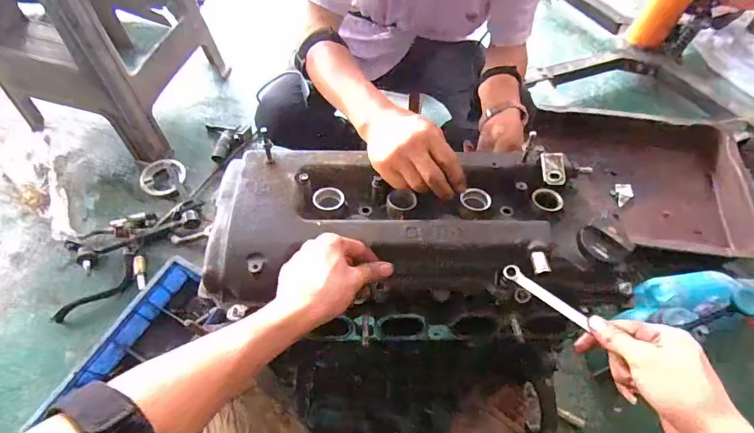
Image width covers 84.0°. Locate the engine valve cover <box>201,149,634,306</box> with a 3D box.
[{"bbox_3d":[0.046,0.004,0.484,0.437,0.075,0.182,2,61,-1],"label":"engine valve cover"}]

